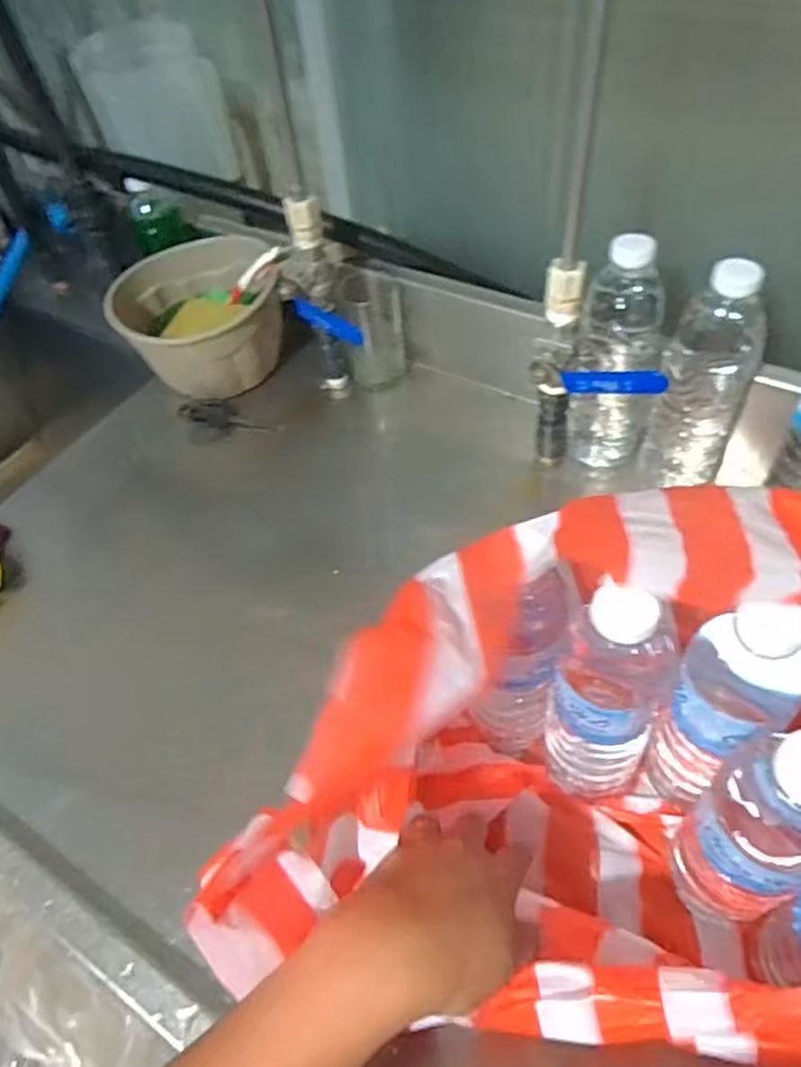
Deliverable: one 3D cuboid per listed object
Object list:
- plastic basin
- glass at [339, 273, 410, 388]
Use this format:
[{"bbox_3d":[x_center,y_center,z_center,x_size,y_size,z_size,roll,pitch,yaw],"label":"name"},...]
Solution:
[{"bbox_3d":[-0.213,-0.235,0.787,0.171,0.115,0.171,-3,51,3],"label":"plastic basin"},{"bbox_3d":[-0.029,-0.222,0.766,0.063,0.110,0.068,-8,51,-1],"label":"glass"}]

